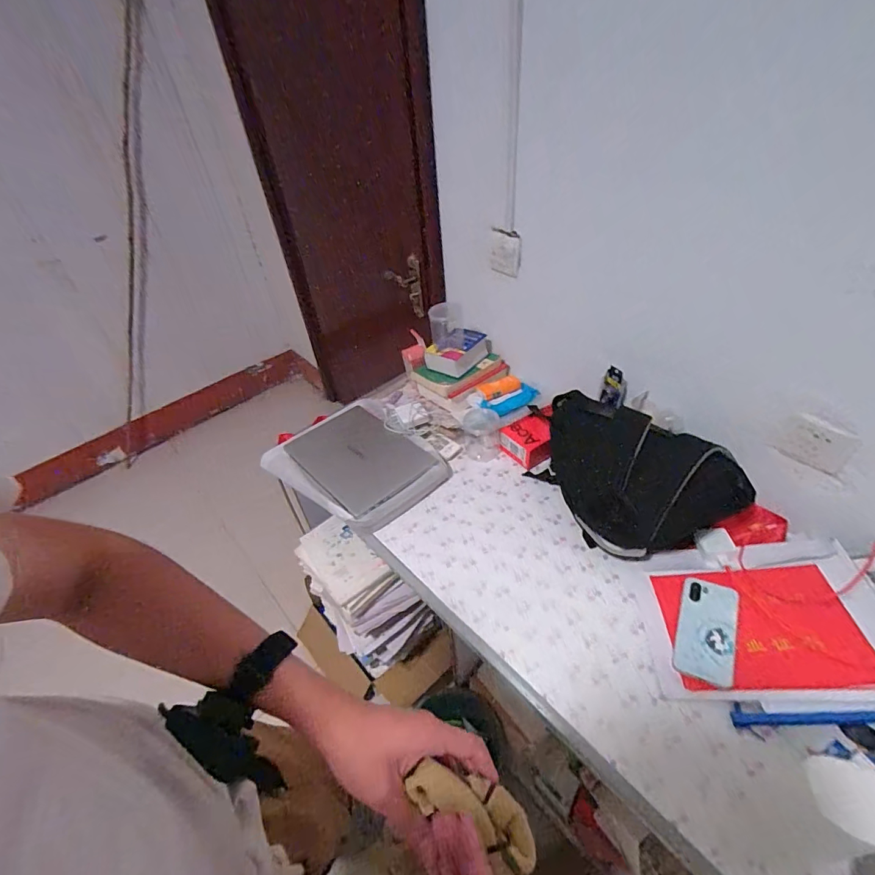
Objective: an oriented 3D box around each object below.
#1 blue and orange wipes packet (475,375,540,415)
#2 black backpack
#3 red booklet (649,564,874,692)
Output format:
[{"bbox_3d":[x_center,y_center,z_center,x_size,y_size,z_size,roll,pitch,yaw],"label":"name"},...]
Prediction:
[{"bbox_3d":[0.185,-0.116,1.150,0.163,0.050,0.100,-20,44,-16],"label":"blue and orange wipes packet"},{"bbox_3d":[0.340,0.073,0.860,0.186,0.205,0.398,-26,46,-22],"label":"black backpack"},{"bbox_3d":[0.502,0.294,0.685,0.256,0.010,0.183,-9,43,12],"label":"red booklet"}]

